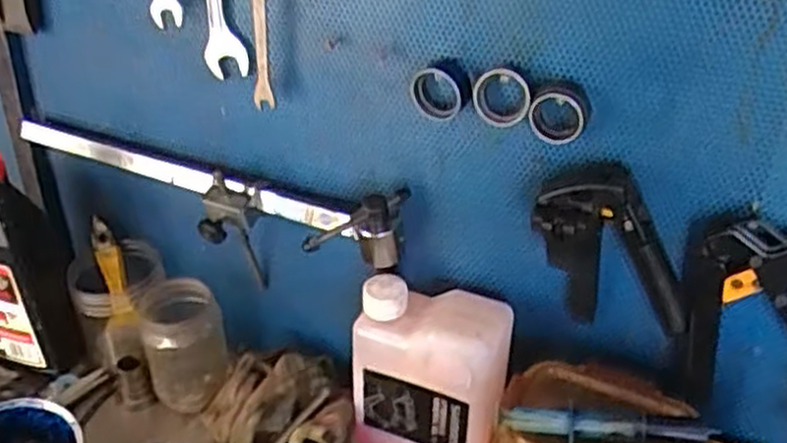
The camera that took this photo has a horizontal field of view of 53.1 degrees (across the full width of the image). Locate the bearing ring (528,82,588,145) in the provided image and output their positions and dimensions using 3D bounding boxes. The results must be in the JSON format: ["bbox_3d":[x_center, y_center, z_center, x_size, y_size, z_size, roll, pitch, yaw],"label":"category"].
[{"bbox_3d":[0.113,-0.074,0.541,0.038,0.041,0.016,9,32,12],"label":"bearing ring"}]

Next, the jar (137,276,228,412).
[{"bbox_3d":[-0.198,0.119,0.751,0.075,0.106,0.068,-7,33,-15],"label":"jar"}]

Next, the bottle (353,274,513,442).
[{"bbox_3d":[0.031,0.140,0.675,0.127,0.172,0.060,12,33,15],"label":"bottle"}]

